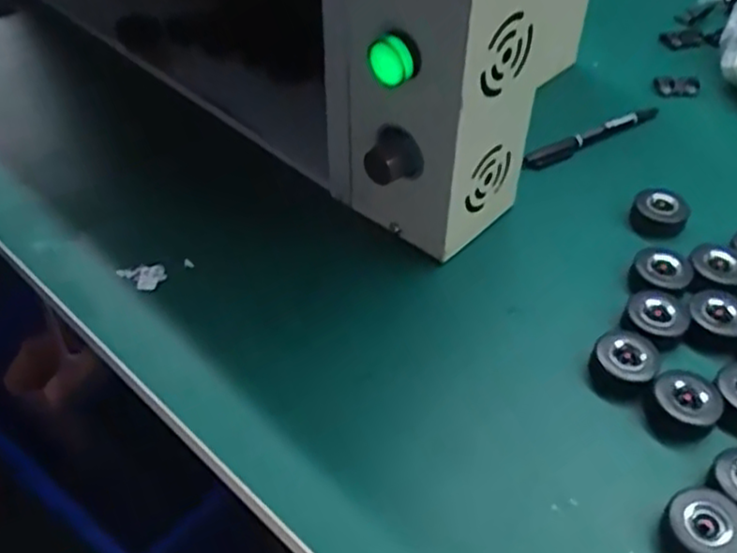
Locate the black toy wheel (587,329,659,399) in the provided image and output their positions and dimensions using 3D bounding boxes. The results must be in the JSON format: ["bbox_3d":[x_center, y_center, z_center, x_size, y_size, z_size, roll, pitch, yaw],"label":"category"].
[{"bbox_3d":[0.152,0.053,0.430,0.036,0.023,0.033,31,56,27],"label":"black toy wheel"}]

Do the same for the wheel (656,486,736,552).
[{"bbox_3d":[0.165,0.127,0.356,0.041,0.017,0.036,-31,53,-24],"label":"wheel"}]

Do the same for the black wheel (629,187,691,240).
[{"bbox_3d":[0.210,-0.045,0.519,0.037,0.023,0.037,-1,47,1],"label":"black wheel"}]

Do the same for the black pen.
[{"bbox_3d":[0.185,-0.114,0.591,0.142,0.013,0.014,-24,51,-19],"label":"black pen"}]

